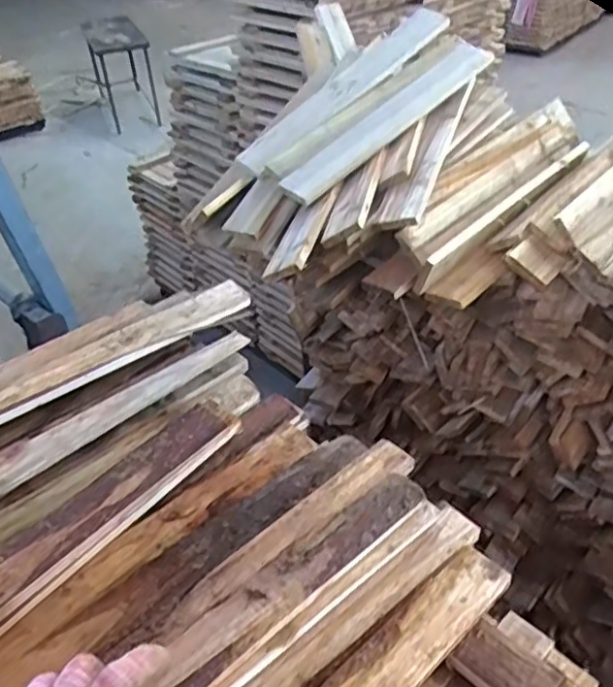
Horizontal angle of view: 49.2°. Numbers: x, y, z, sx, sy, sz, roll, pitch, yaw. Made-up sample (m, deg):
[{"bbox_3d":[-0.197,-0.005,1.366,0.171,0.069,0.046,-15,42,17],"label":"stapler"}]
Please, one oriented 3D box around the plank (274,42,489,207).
[{"bbox_3d":[0.155,-0.400,1.185,0.485,0.018,0.074,-41,70,-18],"label":"plank"}]

